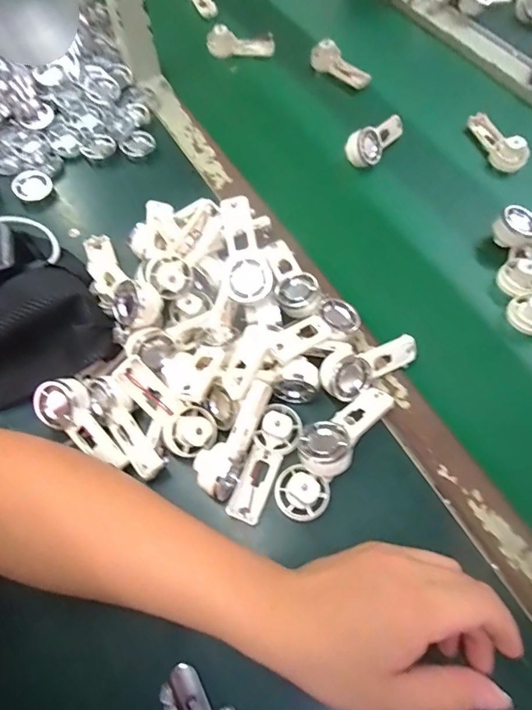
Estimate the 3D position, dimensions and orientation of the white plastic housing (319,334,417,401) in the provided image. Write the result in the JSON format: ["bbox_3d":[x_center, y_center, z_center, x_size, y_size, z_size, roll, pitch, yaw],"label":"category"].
[{"bbox_3d":[0.089,0.004,0.372,0.092,0.031,0.039,-32,67,-14],"label":"white plastic housing"}]

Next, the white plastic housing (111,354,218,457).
[{"bbox_3d":[-0.079,0.042,0.340,0.090,0.027,0.037,45,71,-4],"label":"white plastic housing"}]

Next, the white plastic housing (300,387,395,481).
[{"bbox_3d":[0.065,0.055,0.339,0.093,0.022,0.039,-42,70,-18],"label":"white plastic housing"}]

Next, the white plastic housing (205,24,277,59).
[{"bbox_3d":[-0.035,-0.447,0.615,0.094,0.031,0.031,-1,63,0],"label":"white plastic housing"}]

